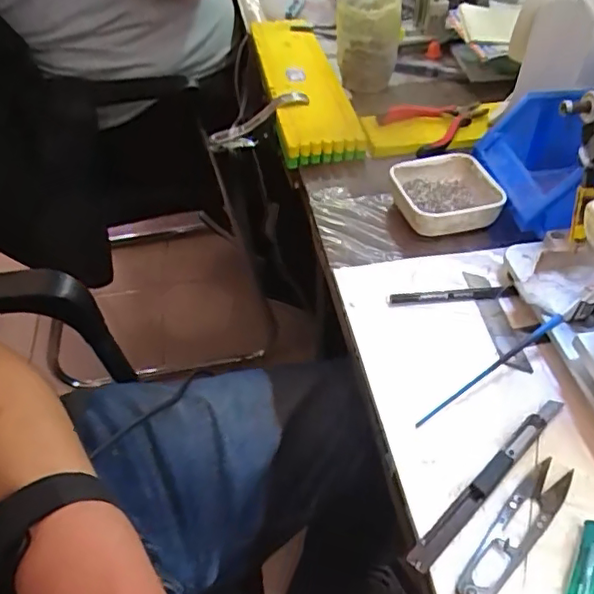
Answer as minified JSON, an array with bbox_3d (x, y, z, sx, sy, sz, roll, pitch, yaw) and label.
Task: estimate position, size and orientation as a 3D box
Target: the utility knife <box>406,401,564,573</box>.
[{"bbox_3d":[0.111,0.101,0.333,0.145,0.008,0.011,-35,53,-30],"label":"utility knife"}]

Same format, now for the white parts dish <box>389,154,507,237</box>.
[{"bbox_3d":[0.131,-0.089,0.510,0.080,0.031,0.089,-7,44,-5],"label":"white parts dish"}]

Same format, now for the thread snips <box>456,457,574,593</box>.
[{"bbox_3d":[0.117,0.123,0.311,0.023,0.007,0.101,34,54,31],"label":"thread snips"}]

